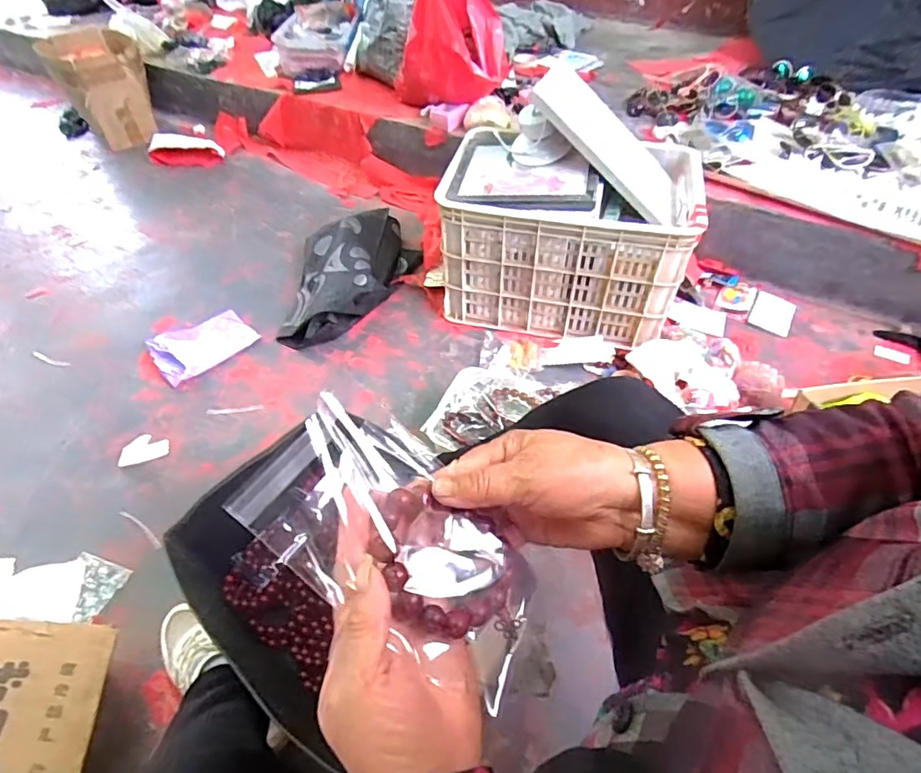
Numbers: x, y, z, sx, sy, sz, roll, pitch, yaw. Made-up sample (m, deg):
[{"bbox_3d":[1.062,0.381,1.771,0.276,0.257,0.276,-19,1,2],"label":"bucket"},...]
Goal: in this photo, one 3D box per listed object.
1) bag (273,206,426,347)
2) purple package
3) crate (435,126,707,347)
[{"bbox_3d":[-0.275,-0.291,1.258,0.275,0.131,0.466,11,48,11],"label":"bag"},{"bbox_3d":[-0.566,-0.100,1.151,0.139,0.042,0.212,32,56,27],"label":"purple package"},{"bbox_3d":[0.211,-0.307,1.127,0.464,0.324,0.272,8,48,9],"label":"crate"}]

